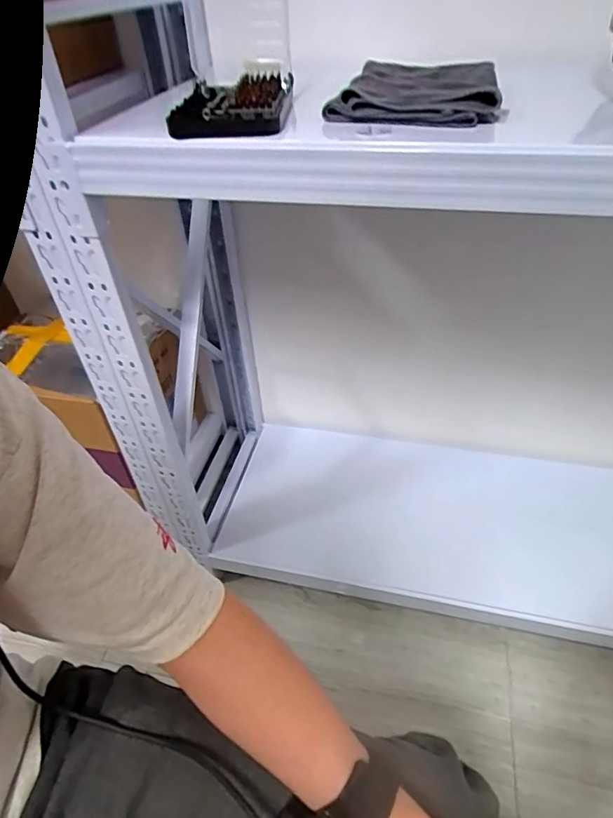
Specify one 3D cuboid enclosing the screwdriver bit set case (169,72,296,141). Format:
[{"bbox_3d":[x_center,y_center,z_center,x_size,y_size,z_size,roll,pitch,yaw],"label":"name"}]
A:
[{"bbox_3d":[-0.075,-0.312,0.499,0.109,0.031,0.145,0,43,4],"label":"screwdriver bit set case"}]

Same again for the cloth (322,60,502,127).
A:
[{"bbox_3d":[0.111,-0.322,0.498,0.157,0.029,0.149,9,45,14],"label":"cloth"}]

